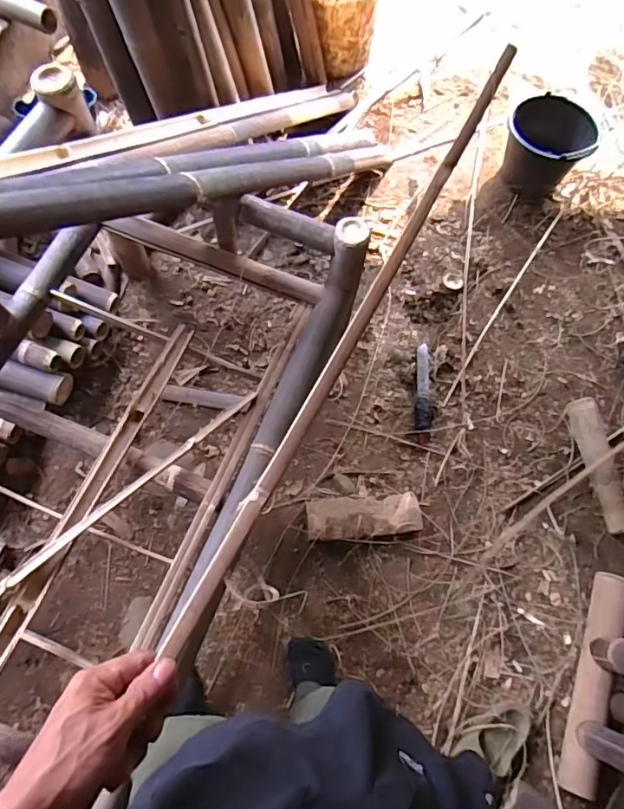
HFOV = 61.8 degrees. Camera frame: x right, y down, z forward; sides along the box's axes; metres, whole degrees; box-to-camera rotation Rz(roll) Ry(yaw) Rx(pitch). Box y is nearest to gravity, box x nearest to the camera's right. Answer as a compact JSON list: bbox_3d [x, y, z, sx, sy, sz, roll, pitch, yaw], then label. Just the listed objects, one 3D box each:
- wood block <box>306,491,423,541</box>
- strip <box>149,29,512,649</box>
[{"bbox_3d":[0.133,0.287,1.340,0.290,0.055,0.109,-4,72,-4],"label":"wood block"},{"bbox_3d":[0.058,-0.104,0.503,0.021,0.010,0.700,28,74,7],"label":"strip"}]

